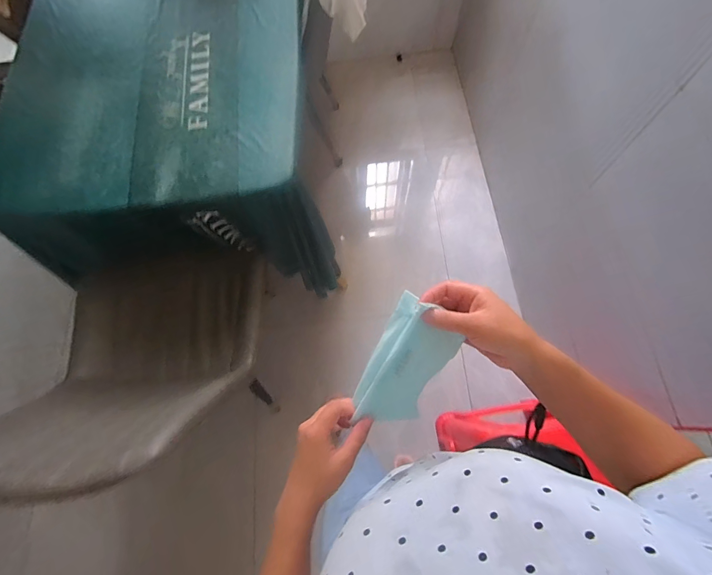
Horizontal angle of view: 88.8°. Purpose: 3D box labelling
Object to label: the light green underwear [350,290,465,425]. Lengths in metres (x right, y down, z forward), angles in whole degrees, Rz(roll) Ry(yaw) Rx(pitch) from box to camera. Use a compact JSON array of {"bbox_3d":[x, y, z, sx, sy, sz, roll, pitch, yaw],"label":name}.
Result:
[{"bbox_3d":[0.055,0.084,0.405,0.079,0.032,0.140,21,98,-13],"label":"light green underwear"}]

